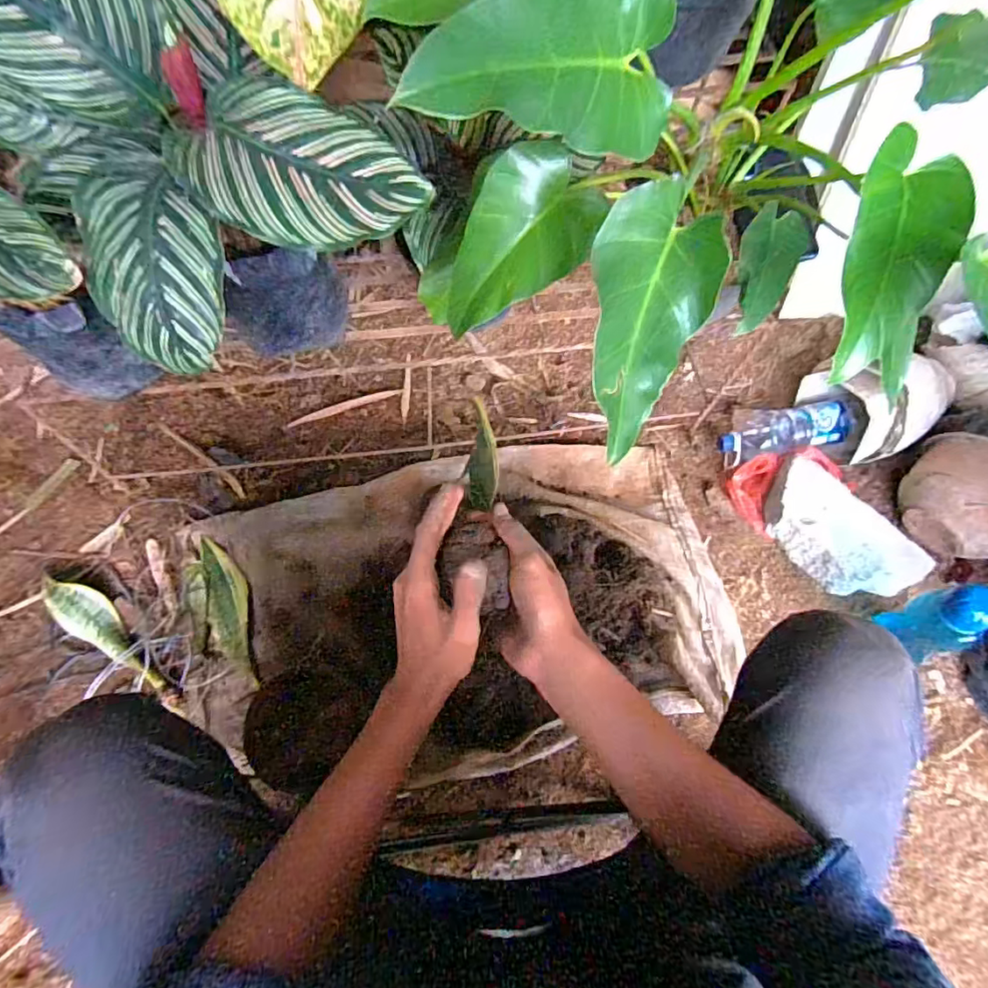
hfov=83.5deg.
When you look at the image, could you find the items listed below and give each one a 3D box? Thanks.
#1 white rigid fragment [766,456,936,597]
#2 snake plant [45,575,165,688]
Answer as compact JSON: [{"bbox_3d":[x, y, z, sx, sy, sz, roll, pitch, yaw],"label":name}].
[{"bbox_3d":[0.560,0.069,0.914,0.132,0.079,0.255,-40,71,-19],"label":"white rigid fragment"},{"bbox_3d":[-0.568,0.199,0.813,0.257,0.023,0.060,29,67,12],"label":"snake plant"}]

